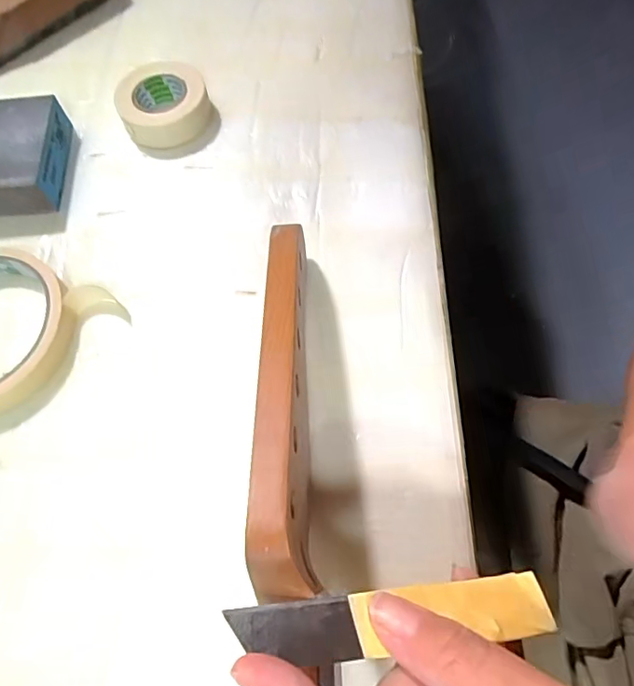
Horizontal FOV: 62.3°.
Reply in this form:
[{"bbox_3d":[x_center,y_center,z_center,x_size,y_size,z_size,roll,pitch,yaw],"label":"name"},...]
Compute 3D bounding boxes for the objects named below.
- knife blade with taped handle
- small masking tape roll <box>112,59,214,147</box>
[{"bbox_3d":[0.026,0.085,0.162,0.101,0.008,0.018,1,63,-13],"label":"knife blade with taped handle"},{"bbox_3d":[-0.098,-0.152,0.335,0.054,0.020,0.053,-1,64,2],"label":"small masking tape roll"}]

